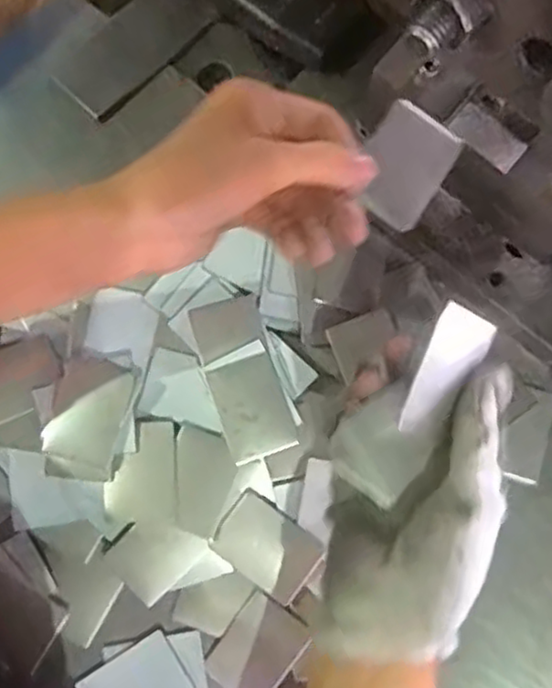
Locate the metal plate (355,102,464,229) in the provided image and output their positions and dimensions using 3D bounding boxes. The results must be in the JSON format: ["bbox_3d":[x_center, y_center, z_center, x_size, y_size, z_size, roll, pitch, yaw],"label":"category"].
[{"bbox_3d":[0.055,-0.077,0.306,0.035,0.008,0.049,31,81,5],"label":"metal plate"}]

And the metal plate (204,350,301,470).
[{"bbox_3d":[-0.012,0.032,0.353,0.033,0.004,0.048,-19,80,-4],"label":"metal plate"}]

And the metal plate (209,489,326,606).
[{"bbox_3d":[-0.004,0.100,0.349,0.049,0.006,0.035,37,82,6],"label":"metal plate"}]

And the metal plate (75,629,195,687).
[{"bbox_3d":[-0.068,0.166,0.343,0.048,0.004,0.034,-33,81,-6],"label":"metal plate"}]

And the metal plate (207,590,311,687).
[{"bbox_3d":[-0.009,0.150,0.347,0.035,0.004,0.048,38,89,8],"label":"metal plate"}]

